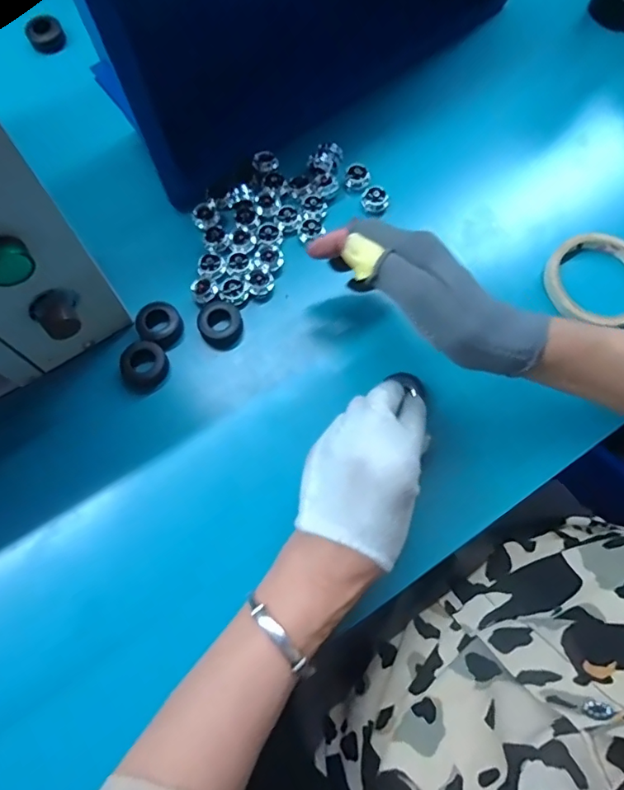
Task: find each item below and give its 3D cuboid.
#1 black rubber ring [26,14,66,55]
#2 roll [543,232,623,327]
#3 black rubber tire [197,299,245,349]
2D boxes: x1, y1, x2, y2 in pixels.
[{"bbox_3d":[-0.287,-0.390,0.542,0.037,0.019,0.032,-24,74,-7],"label":"black rubber ring"},{"bbox_3d":[0.258,-0.102,0.451,0.093,0.012,0.089,0,73,0],"label":"roll"},{"bbox_3d":[-0.081,-0.063,0.442,0.038,0.019,0.037,0,73,0],"label":"black rubber tire"}]

